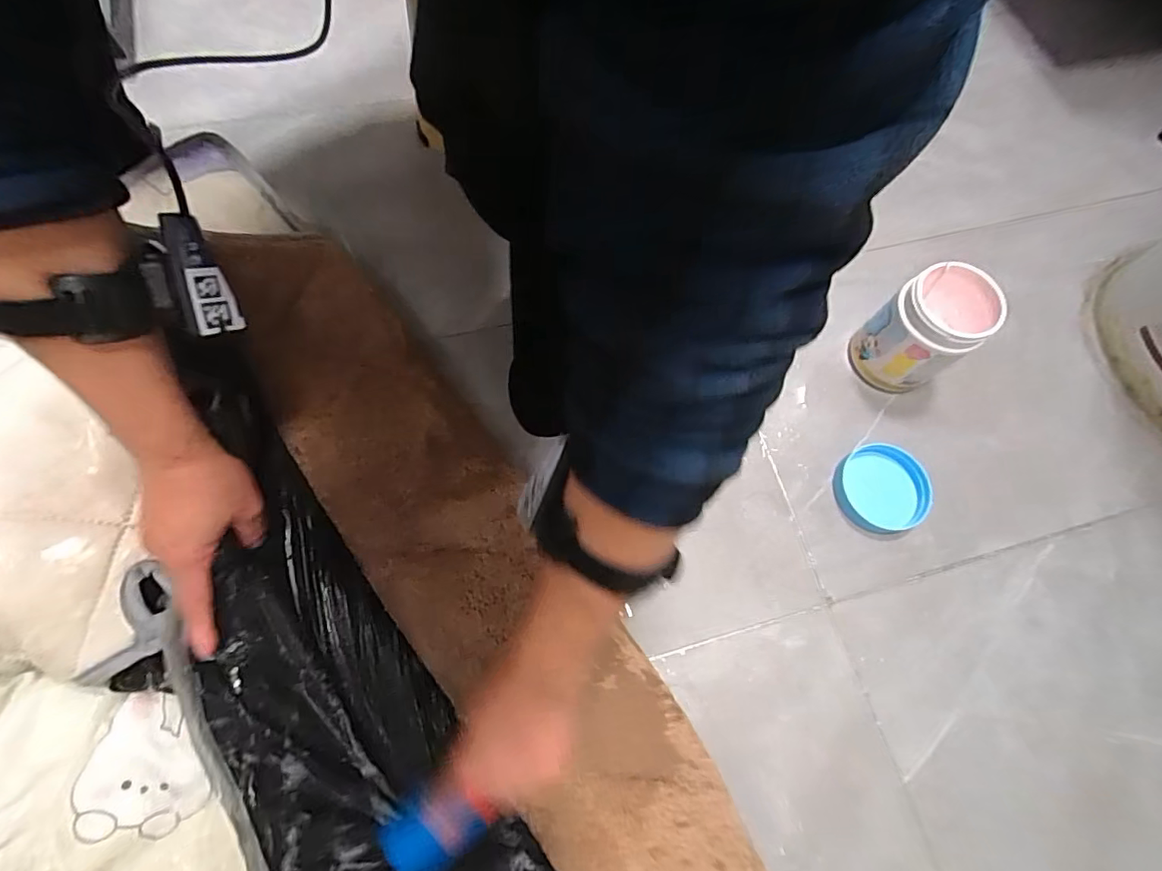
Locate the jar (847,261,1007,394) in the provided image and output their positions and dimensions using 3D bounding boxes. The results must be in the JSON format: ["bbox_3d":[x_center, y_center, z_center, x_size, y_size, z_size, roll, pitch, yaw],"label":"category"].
[{"bbox_3d":[0.361,-0.106,0.555,0.087,0.137,0.085,1,69,-2],"label":"jar"}]

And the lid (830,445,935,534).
[{"bbox_3d":[0.324,0.057,0.560,0.097,0.022,0.092,1,69,-2],"label":"lid"}]

